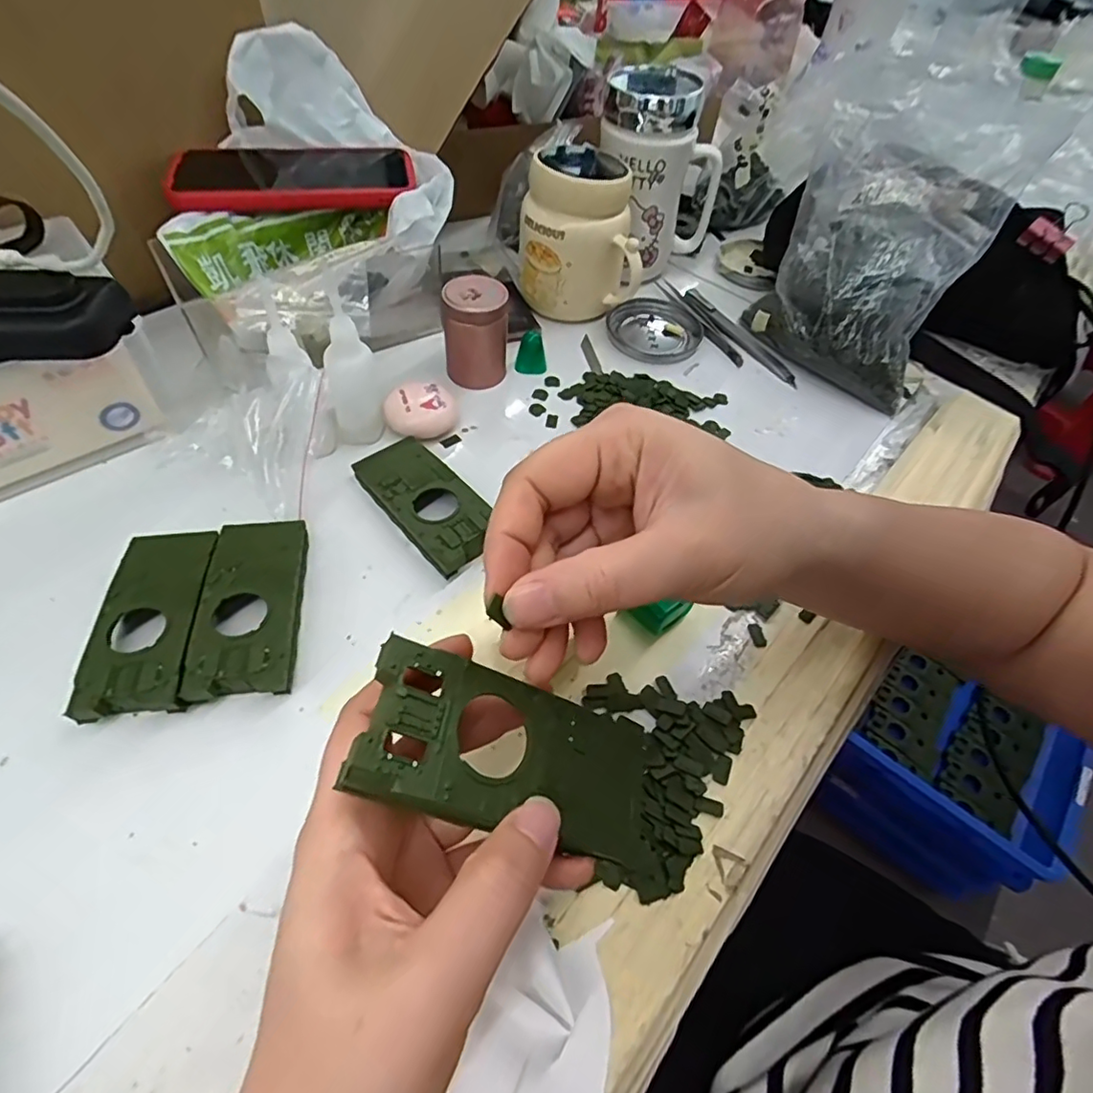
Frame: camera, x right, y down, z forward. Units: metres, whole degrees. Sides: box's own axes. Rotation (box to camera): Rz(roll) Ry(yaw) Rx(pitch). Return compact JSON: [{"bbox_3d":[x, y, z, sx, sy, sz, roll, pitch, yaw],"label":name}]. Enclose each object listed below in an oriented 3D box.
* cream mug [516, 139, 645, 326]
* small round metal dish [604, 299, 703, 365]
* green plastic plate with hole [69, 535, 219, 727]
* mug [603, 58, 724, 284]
[{"bbox_3d":[0.028,-0.251,0.467,0.094,0.115,0.084,4,54,-1],"label":"cream mug"},{"bbox_3d":[0.090,-0.183,0.492,0.078,0.010,0.081,2,54,-2],"label":"small round metal dish"},{"bbox_3d":[-0.199,0.037,0.298,0.047,0.021,0.106,-6,55,-8],"label":"green plastic plate with hole"},{"bbox_3d":[0.090,-0.307,0.492,0.097,0.147,0.076,-26,59,-20],"label":"mug"}]

